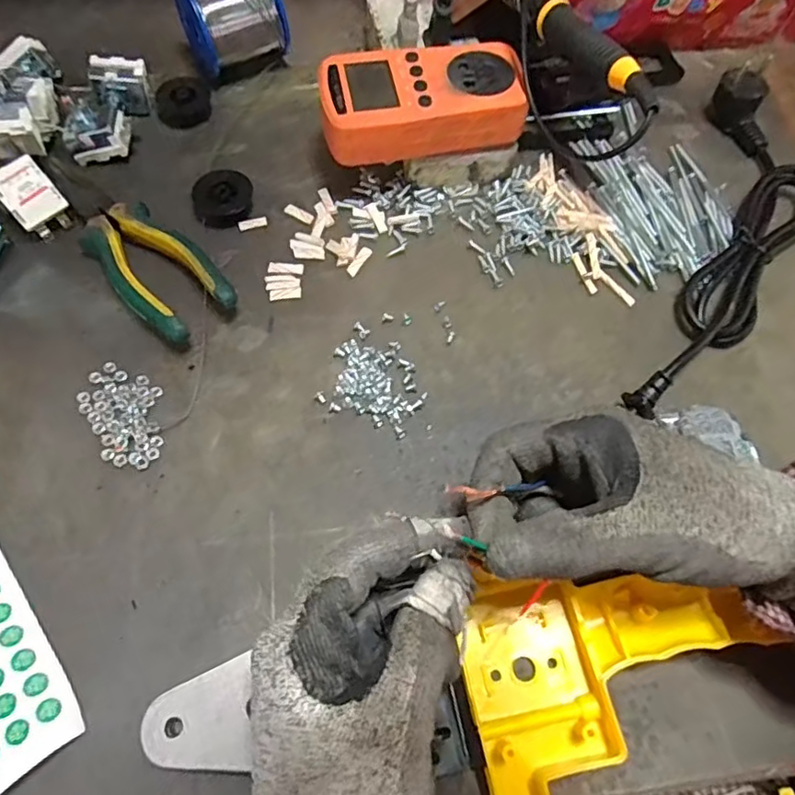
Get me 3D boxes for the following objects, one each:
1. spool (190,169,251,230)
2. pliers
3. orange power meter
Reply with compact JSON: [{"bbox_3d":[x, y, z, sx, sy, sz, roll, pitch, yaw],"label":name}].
[{"bbox_3d":[-0.116,-0.133,0.384,0.036,0.018,0.034,1,64,-2],"label":"spool"},{"bbox_3d":[-0.172,-0.099,0.364,0.051,0.024,0.178,-41,72,-19],"label":"pliers"},{"bbox_3d":[0.014,-0.190,0.369,0.124,0.036,0.066,-12,65,-7],"label":"orange power meter"}]

